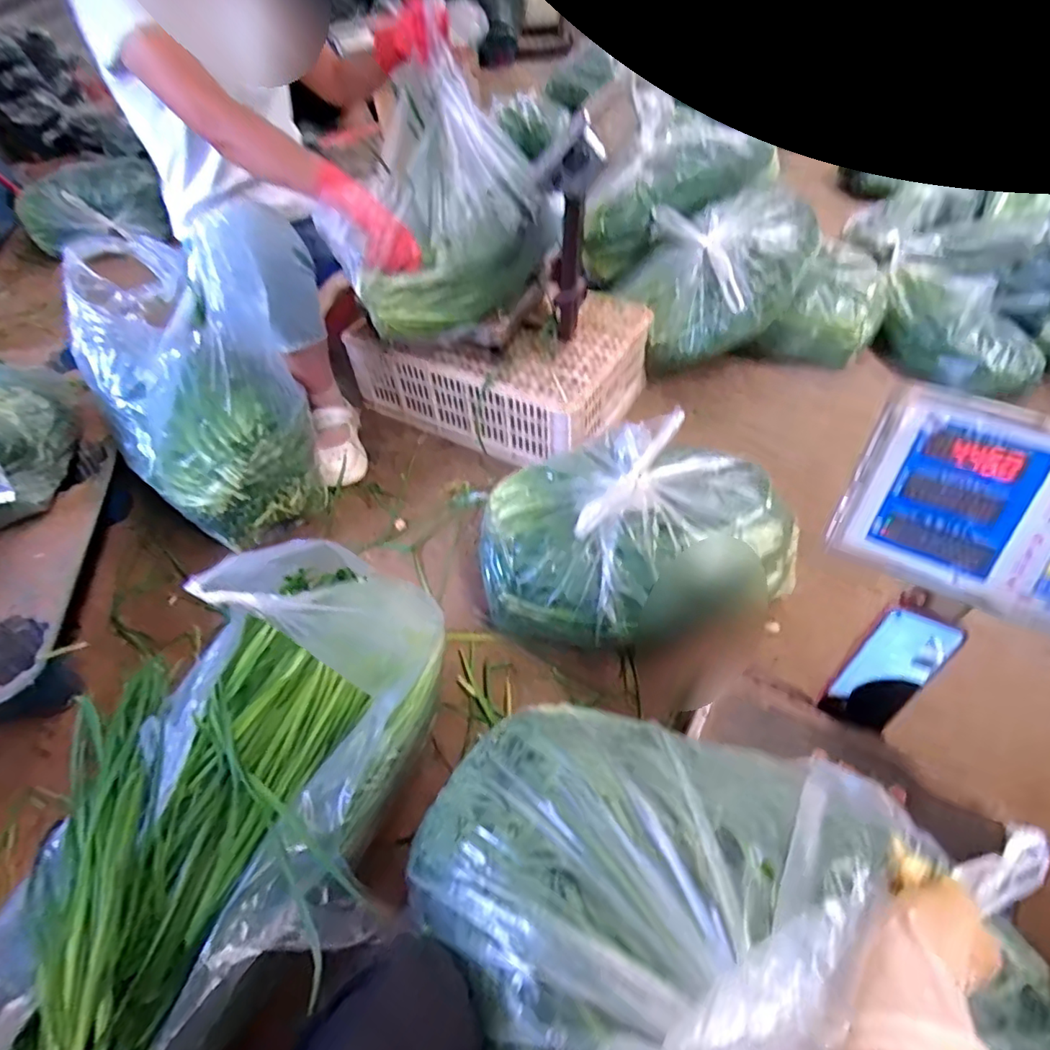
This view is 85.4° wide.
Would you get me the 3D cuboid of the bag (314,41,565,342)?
[{"bbox_3d":[-0.139,-0.552,1.023,0.213,0.330,0.445,21,55,21],"label":"bag"}]

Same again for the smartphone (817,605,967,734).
[{"bbox_3d":[0.372,0.154,0.585,0.073,0.150,0.016,21,33,9],"label":"smartphone"}]

